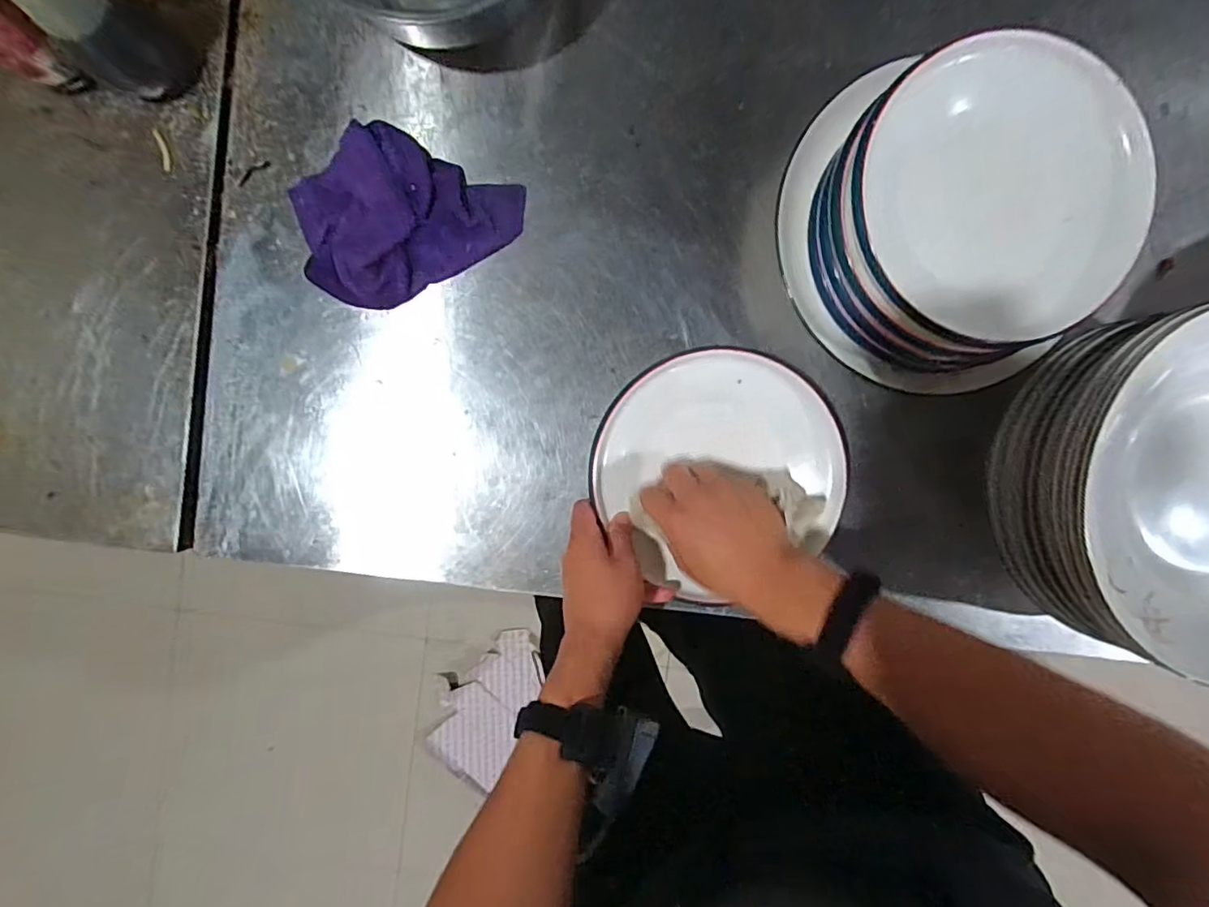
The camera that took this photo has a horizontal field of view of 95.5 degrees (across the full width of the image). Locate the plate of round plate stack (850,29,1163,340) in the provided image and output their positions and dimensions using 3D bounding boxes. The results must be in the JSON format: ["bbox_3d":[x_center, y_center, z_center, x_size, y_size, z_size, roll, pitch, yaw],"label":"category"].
[{"bbox_3d":[0.317,-0.205,0.437,0.218,0.032,0.225,0,93,-3],"label":"plate of round plate stack"}]

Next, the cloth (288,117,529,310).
[{"bbox_3d":[-0.188,-0.225,0.509,0.197,0.029,0.141,-31,94,0],"label":"cloth"}]

